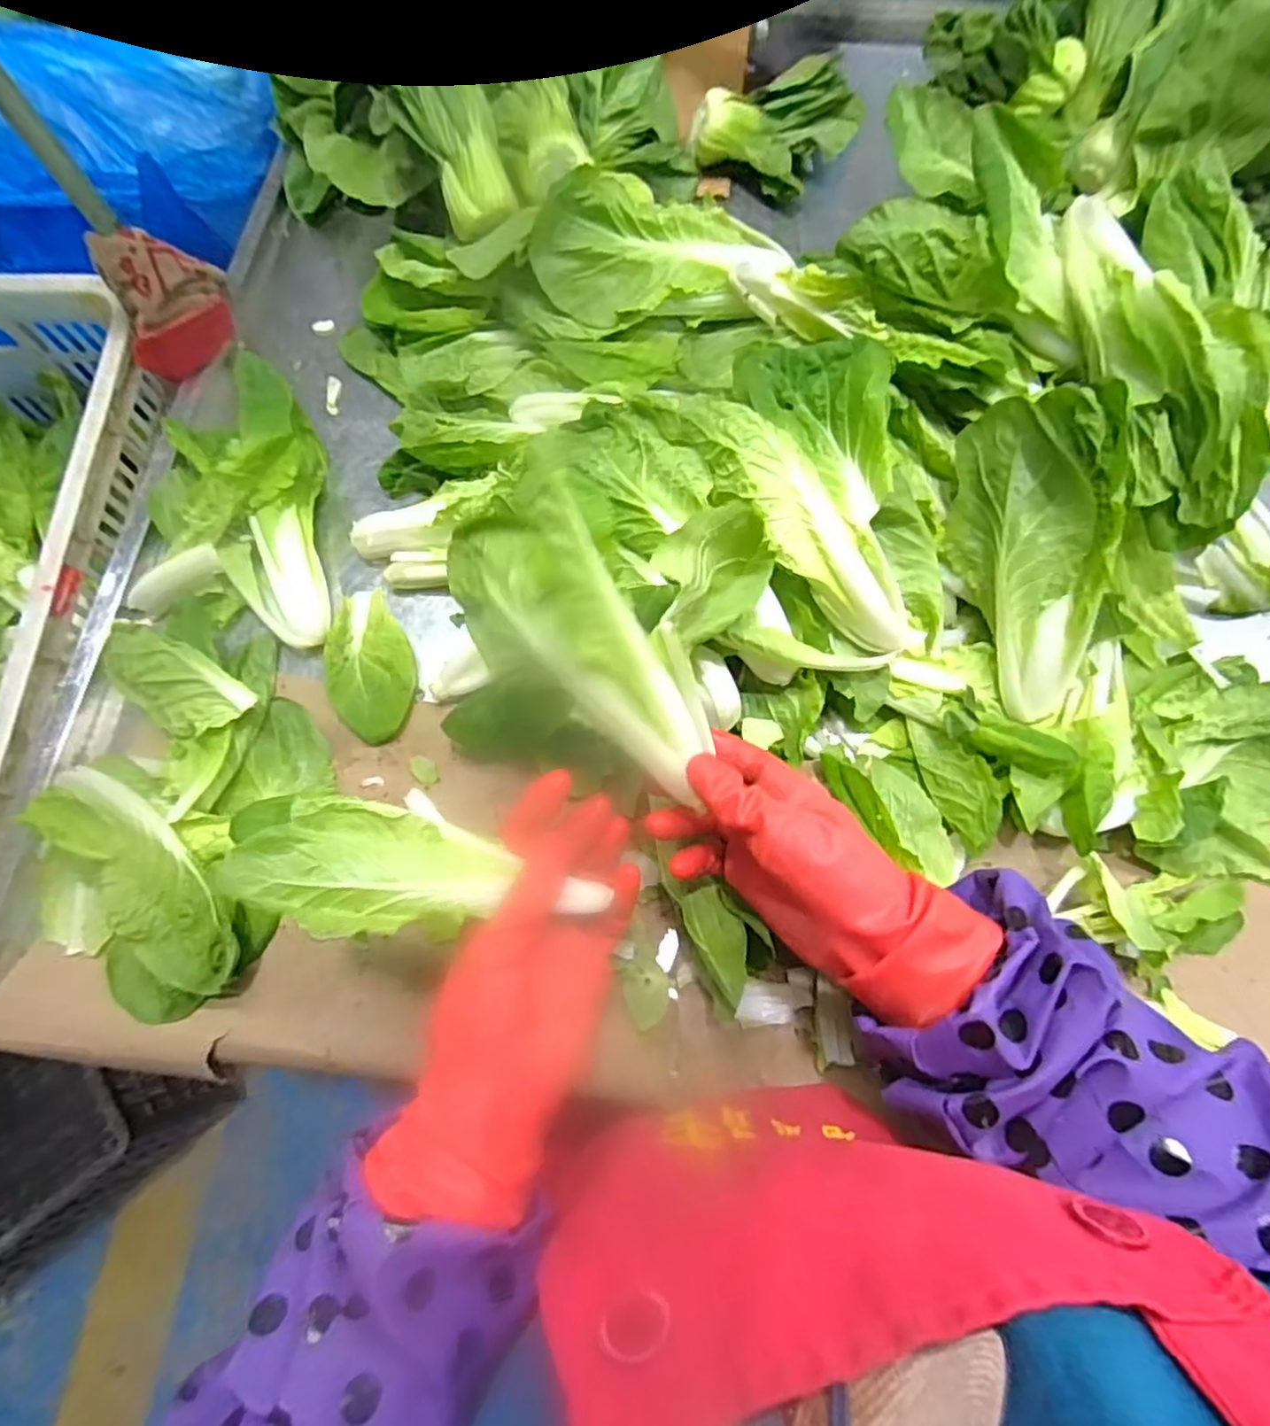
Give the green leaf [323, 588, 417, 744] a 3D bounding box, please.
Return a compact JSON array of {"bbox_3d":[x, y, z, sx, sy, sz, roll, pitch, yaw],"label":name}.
[{"bbox_3d":[-0.201,-0.038,0.518,0.064,0.013,0.122,-10,72,-1],"label":"green leaf"}]

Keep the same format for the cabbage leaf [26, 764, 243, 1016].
[{"bbox_3d":[-0.315,0.109,0.436,0.094,0.041,0.167,-26,73,-6],"label":"cabbage leaf"}]

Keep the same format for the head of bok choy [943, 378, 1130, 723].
[{"bbox_3d":[0.261,-0.098,0.451,0.078,0.076,0.208,-7,101,0],"label":"head of bok choy"}]

